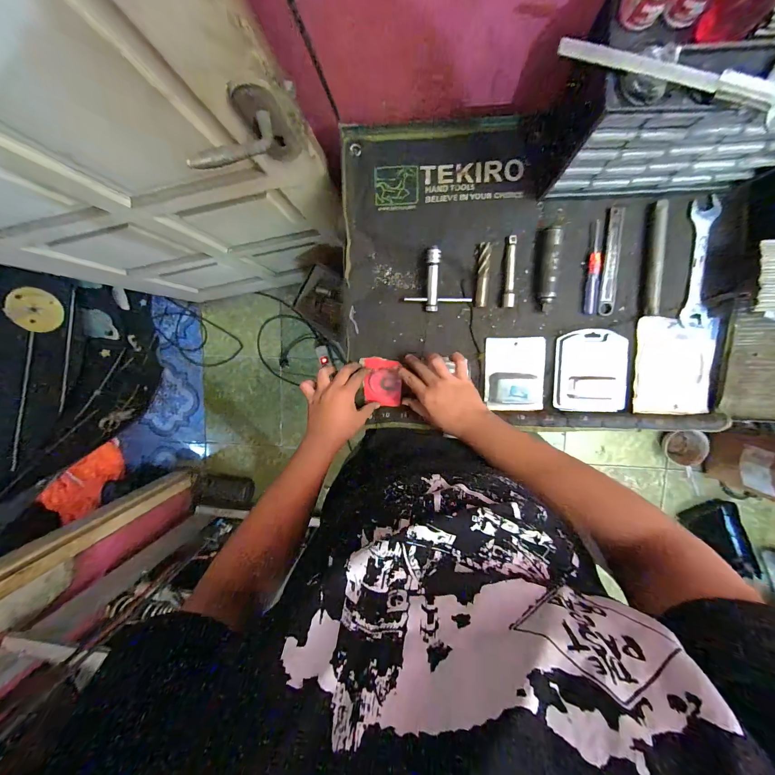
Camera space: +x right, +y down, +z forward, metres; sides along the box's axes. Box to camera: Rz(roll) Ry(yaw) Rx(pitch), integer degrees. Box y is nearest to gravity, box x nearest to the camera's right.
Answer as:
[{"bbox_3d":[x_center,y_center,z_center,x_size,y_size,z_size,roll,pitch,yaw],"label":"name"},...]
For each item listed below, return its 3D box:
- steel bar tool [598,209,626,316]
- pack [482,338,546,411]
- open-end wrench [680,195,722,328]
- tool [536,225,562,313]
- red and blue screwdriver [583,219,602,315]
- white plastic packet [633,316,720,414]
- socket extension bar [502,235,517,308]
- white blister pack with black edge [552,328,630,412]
[{"bbox_3d":[0.378,-0.210,0.556,0.026,0.011,0.172,1,97,6],"label":"steel bar tool"},{"bbox_3d":[0.229,-0.024,0.590,0.103,0.025,0.129,0,97,6],"label":"pack"},{"bbox_3d":[0.520,-0.205,0.546,0.041,0.013,0.203,1,97,6],"label":"open-end wrench"},{"bbox_3d":[0.272,-0.200,0.557,0.029,0.033,0.132,1,97,6],"label":"tool"},{"bbox_3d":[0.346,-0.199,0.552,0.019,0.010,0.148,4,97,5],"label":"red and blue screwdriver"},{"bbox_3d":[0.490,-0.036,0.567,0.125,0.013,0.161,3,97,5],"label":"white plastic packet"},{"bbox_3d":[0.213,-0.198,0.568,0.017,0.012,0.116,3,97,5],"label":"socket extension bar"},{"bbox_3d":[0.355,-0.029,0.573,0.116,0.023,0.139,2,97,5],"label":"white blister pack with black edge"}]

